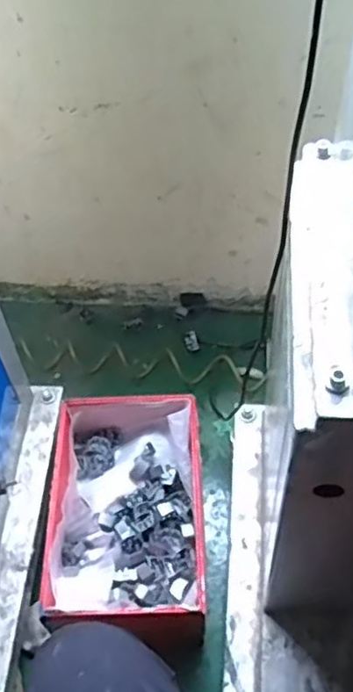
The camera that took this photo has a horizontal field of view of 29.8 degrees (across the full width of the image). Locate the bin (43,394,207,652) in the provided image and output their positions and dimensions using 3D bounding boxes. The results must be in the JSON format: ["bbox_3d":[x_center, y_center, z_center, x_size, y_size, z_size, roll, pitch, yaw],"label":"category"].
[{"bbox_3d":[-0.077,0.277,1.093,0.240,0.159,0.382,-1,52,2],"label":"bin"}]

